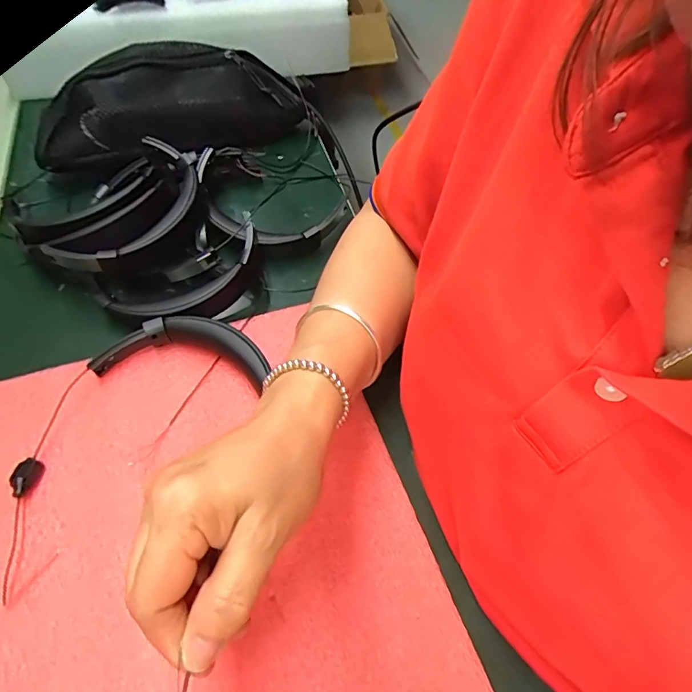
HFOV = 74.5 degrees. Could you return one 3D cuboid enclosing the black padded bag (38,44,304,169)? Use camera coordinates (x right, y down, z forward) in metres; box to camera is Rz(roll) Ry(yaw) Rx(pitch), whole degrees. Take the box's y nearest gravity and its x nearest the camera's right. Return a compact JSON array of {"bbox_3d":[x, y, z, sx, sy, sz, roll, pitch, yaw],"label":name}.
[{"bbox_3d":[-0.180,-0.250,0.488,0.283,0.116,0.063,-28,62,-20],"label":"black padded bag"}]

